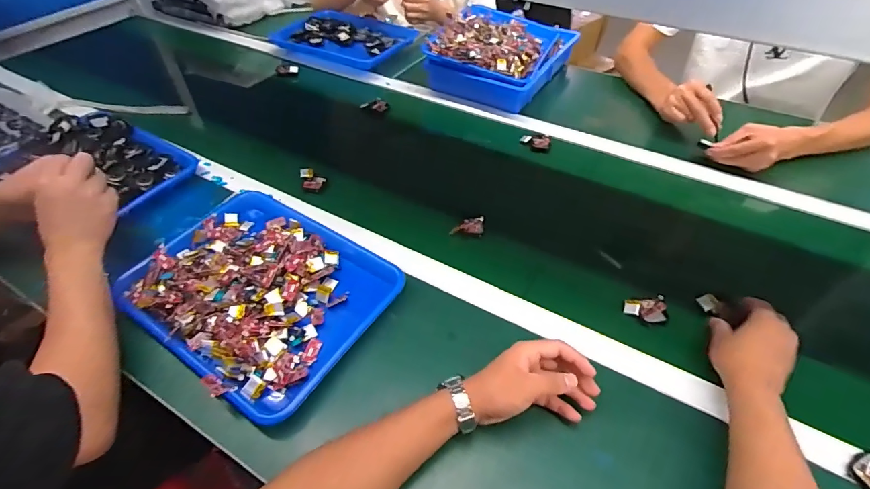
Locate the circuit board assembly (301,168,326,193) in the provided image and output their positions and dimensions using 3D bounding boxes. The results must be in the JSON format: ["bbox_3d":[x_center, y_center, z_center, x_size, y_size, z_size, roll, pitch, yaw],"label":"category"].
[{"bbox_3d":[-0.214,-0.114,0.748,0.043,0.011,0.056,1,47,-26],"label":"circuit board assembly"}]

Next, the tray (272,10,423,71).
[{"bbox_3d":[-0.221,-0.535,1.075,0.336,0.040,0.250,27,53,23],"label":"tray"}]

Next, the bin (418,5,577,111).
[{"bbox_3d":[0.152,-0.432,0.958,0.254,0.096,0.310,21,51,19],"label":"bin"}]

